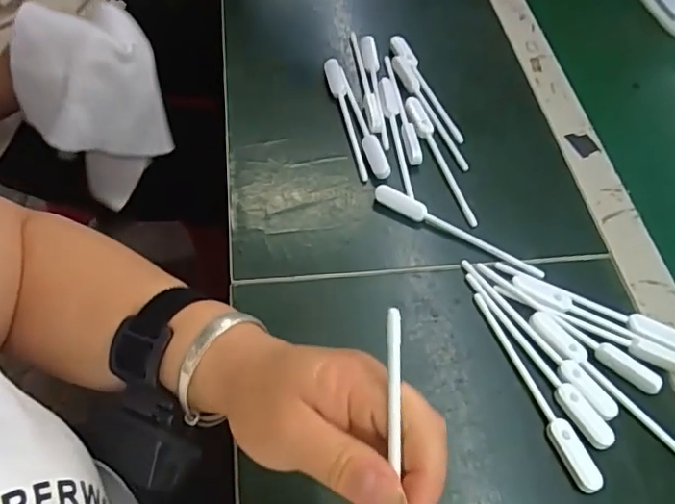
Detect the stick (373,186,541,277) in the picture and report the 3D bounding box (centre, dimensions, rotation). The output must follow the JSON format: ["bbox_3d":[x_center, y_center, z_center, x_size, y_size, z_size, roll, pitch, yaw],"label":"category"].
[{"bbox_3d":[0.092,-0.017,0.435,0.139,0.018,0.012,27,59,13],"label":"stick"}]

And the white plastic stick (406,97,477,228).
[{"bbox_3d":[0.088,-0.079,0.484,0.018,0.015,0.137,-14,59,-13],"label":"white plastic stick"}]

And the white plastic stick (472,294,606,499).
[{"bbox_3d":[0.128,0.087,0.373,0.015,0.009,0.141,-17,60,-15],"label":"white plastic stick"}]

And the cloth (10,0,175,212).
[{"bbox_3d":[-0.237,-0.147,0.564,0.118,0.188,0.091,-18,60,-15],"label":"cloth"}]

